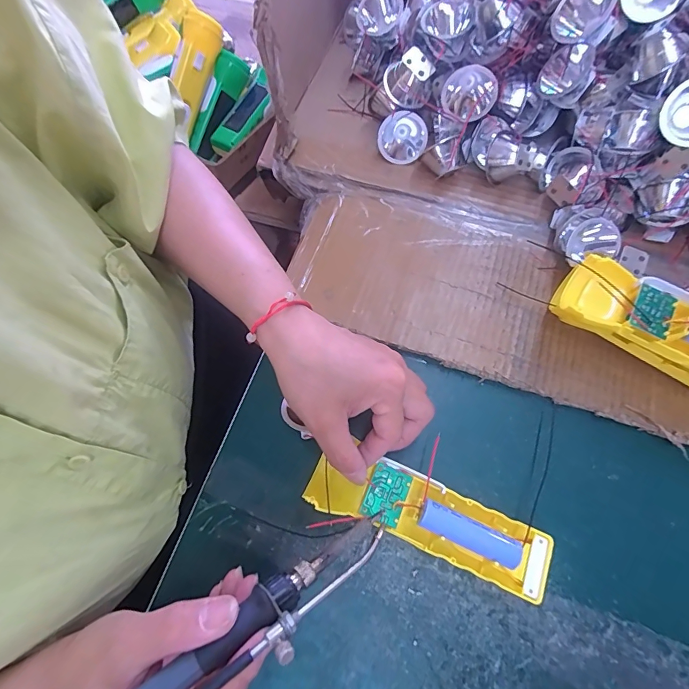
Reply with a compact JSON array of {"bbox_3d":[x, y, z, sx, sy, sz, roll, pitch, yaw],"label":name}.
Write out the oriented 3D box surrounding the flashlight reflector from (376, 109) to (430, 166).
[{"bbox_3d":[0.057,-0.192,0.381,0.043,0.045,0.026,58,39,-7],"label":"flashlight reflector"}]

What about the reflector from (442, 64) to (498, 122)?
[{"bbox_3d":[0.107,-0.216,0.345,0.043,0.036,0.031,15,69,5],"label":"reflector"}]

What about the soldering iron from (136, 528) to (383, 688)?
[{"bbox_3d":[-0.062,0.148,0.183,0.198,0.023,0.029,-29,71,-29],"label":"soldering iron"}]

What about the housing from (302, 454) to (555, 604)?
[{"bbox_3d":[0.055,0.115,0.267,0.161,0.021,0.043,20,70,3],"label":"housing"}]

